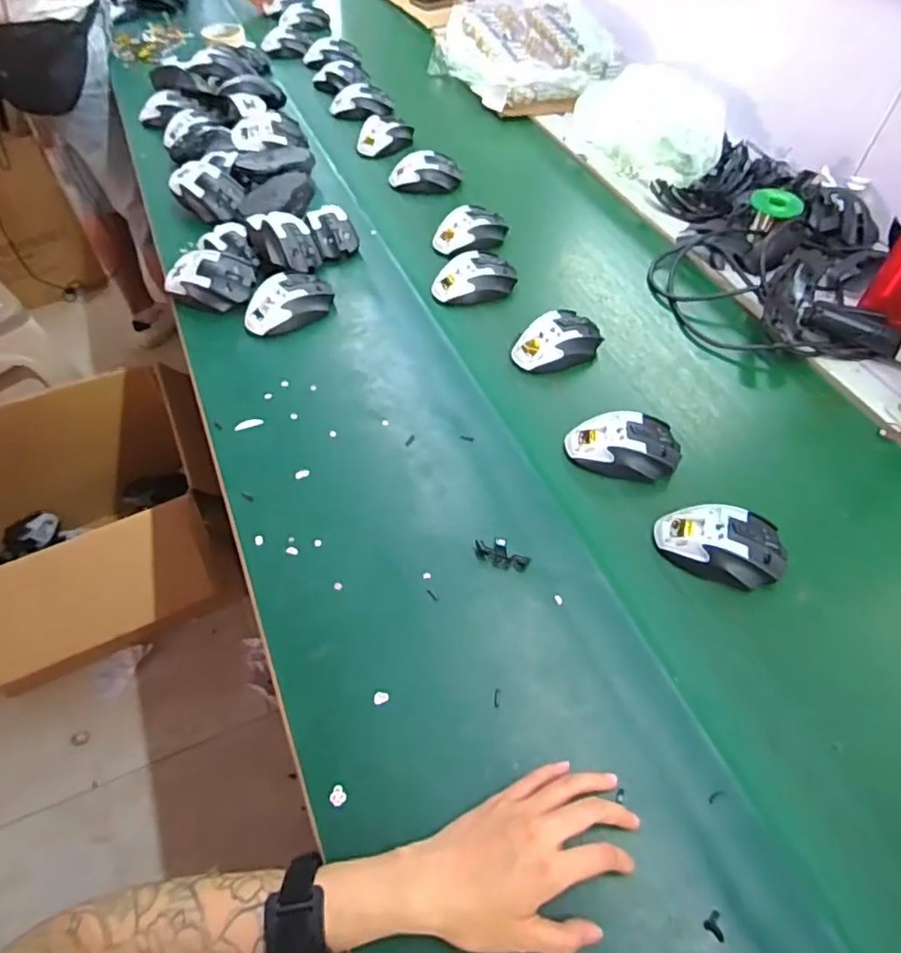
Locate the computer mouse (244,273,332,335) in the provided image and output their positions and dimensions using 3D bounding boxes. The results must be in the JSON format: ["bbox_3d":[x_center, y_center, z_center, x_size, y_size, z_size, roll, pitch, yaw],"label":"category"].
[{"bbox_3d":[-0.202,-0.218,0.746,0.118,0.041,0.064,-34,62,-24],"label":"computer mouse"}]

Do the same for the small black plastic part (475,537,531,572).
[{"bbox_3d":[0.048,0.072,0.555,0.052,0.005,0.028,25,57,15],"label":"small black plastic part"}]

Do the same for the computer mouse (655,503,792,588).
[{"bbox_3d":[0.256,0.061,0.559,0.113,0.034,0.068,14,55,7],"label":"computer mouse"}]

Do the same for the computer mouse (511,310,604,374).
[{"bbox_3d":[0.133,-0.165,0.726,0.114,0.035,0.071,-31,61,-22],"label":"computer mouse"}]

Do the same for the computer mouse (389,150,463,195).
[{"bbox_3d":[-0.039,-0.497,0.962,0.115,0.035,0.067,5,54,1],"label":"computer mouse"}]

